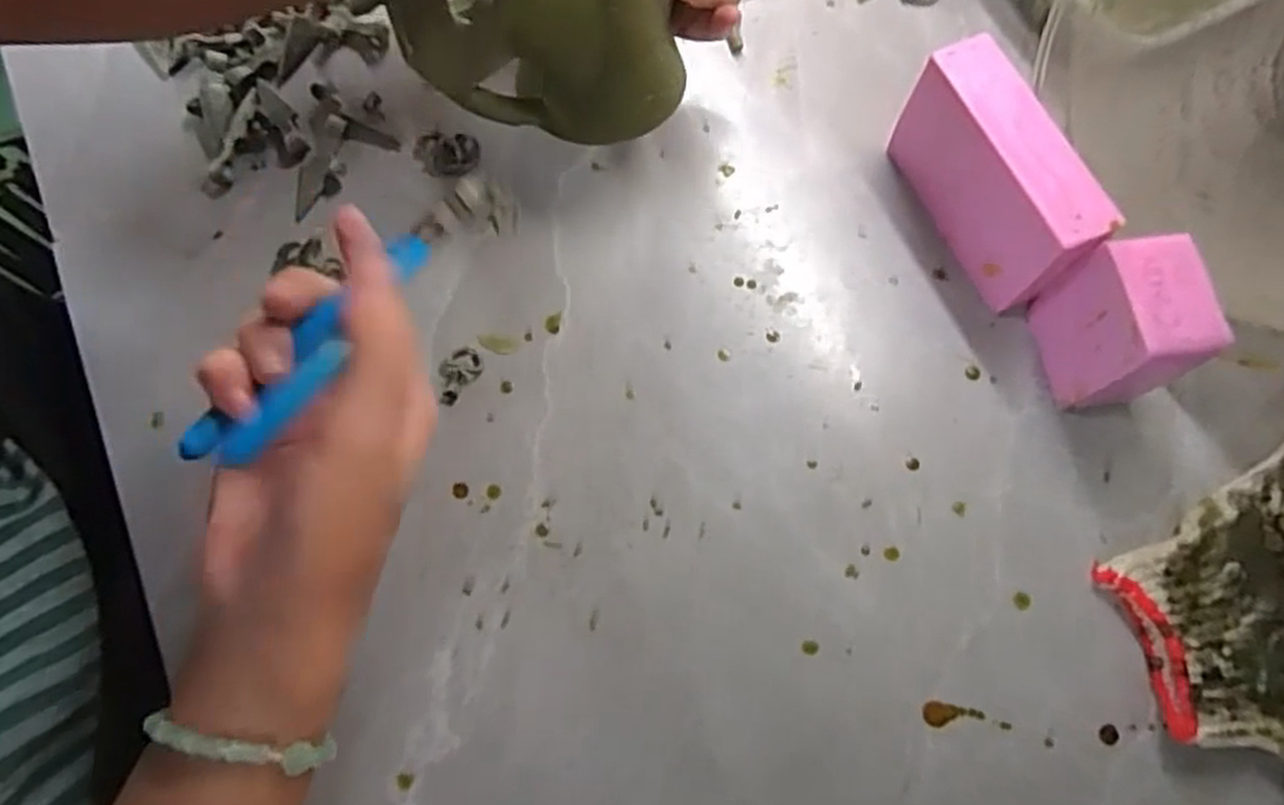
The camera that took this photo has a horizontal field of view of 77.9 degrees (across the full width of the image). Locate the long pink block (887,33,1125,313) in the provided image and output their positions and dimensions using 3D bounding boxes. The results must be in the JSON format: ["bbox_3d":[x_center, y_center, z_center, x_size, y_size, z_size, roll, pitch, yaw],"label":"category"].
[{"bbox_3d":[0.164,-0.103,0.373,0.033,0.070,0.106,-25,74,-10],"label":"long pink block"}]

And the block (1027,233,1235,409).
[{"bbox_3d":[0.208,-0.033,0.350,0.043,0.069,0.055,-8,72,-5],"label":"block"}]

